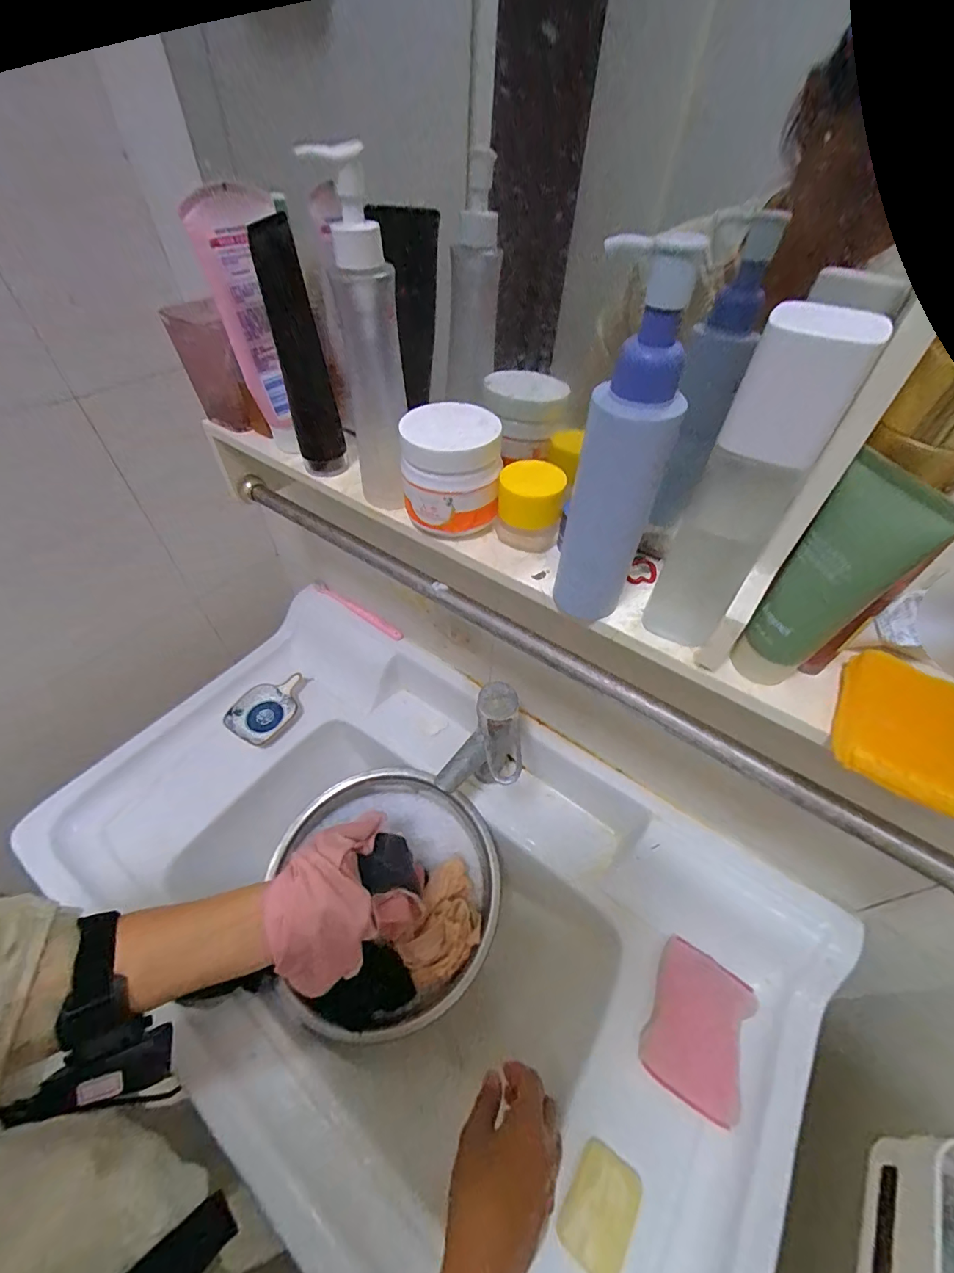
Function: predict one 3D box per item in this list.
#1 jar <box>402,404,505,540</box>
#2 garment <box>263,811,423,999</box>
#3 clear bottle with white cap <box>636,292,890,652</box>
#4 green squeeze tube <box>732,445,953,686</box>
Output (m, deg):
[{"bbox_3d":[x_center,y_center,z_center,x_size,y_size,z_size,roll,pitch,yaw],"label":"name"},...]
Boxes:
[{"bbox_3d":[-0.019,-0.121,0.329,0.066,0.069,0.065,1,49,-1],"label":"jar"},{"bbox_3d":[-0.128,0.241,0.425,0.128,0.123,0.102,-32,57,-26],"label":"garment"},{"bbox_3d":[0.123,-0.058,0.219,0.040,0.168,0.025,26,53,19],"label":"clear bottle with white cap"},{"bbox_3d":[0.167,-0.019,0.223,0.042,0.121,0.025,34,57,25],"label":"green squeeze tube"}]

